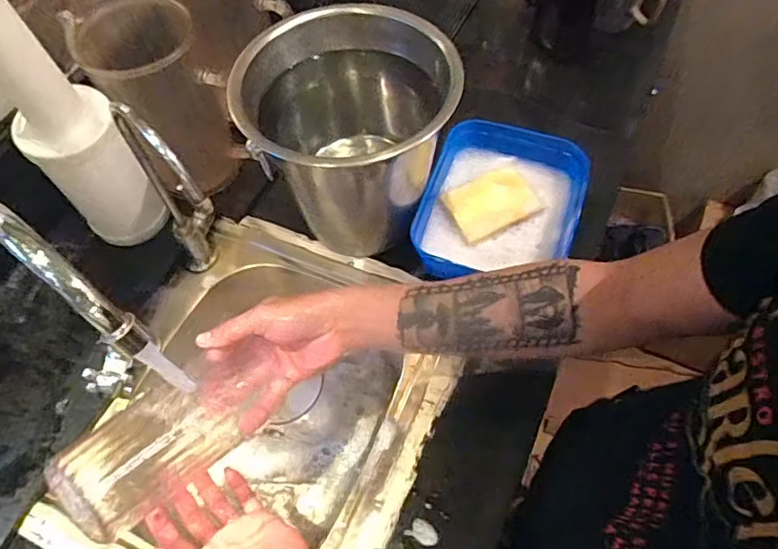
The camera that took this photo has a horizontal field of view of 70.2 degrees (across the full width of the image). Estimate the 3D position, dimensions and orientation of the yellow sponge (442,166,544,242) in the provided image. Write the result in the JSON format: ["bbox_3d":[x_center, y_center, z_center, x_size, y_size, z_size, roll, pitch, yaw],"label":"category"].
[{"bbox_3d":[0.120,-0.086,0.638,0.100,0.013,0.071,-25,62,-12],"label":"yellow sponge"}]

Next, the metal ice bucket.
[{"bbox_3d":[-0.036,-0.127,0.601,0.202,0.213,0.194,-1,60,2],"label":"metal ice bucket"}]

